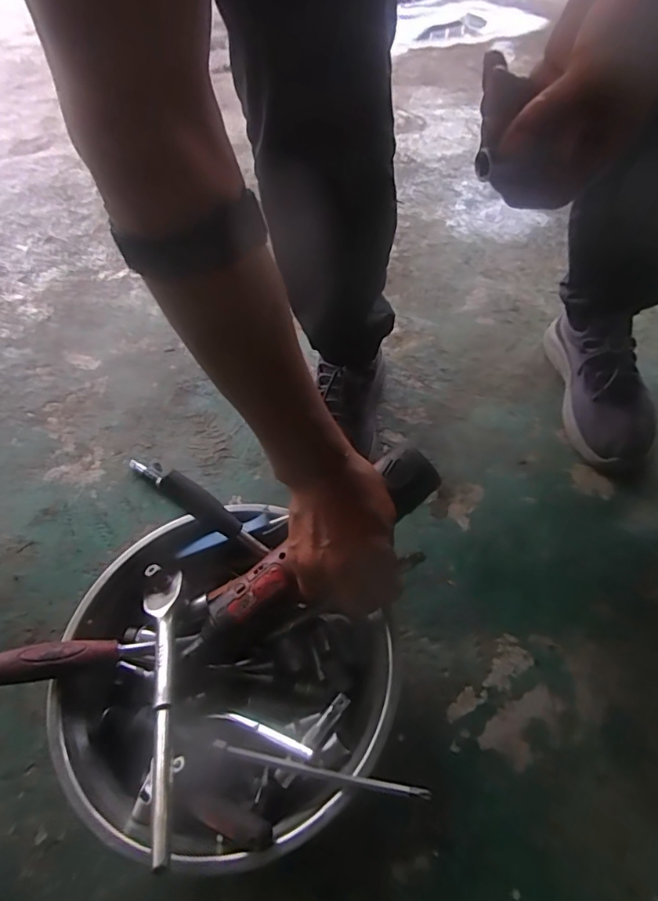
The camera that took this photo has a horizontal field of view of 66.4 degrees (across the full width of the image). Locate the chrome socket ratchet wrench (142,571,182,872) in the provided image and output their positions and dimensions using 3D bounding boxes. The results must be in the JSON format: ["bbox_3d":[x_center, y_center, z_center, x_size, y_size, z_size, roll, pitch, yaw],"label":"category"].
[{"bbox_3d":[-0.124,0.176,0.372,0.033,0.011,0.226,-14,31,-10],"label":"chrome socket ratchet wrench"}]

